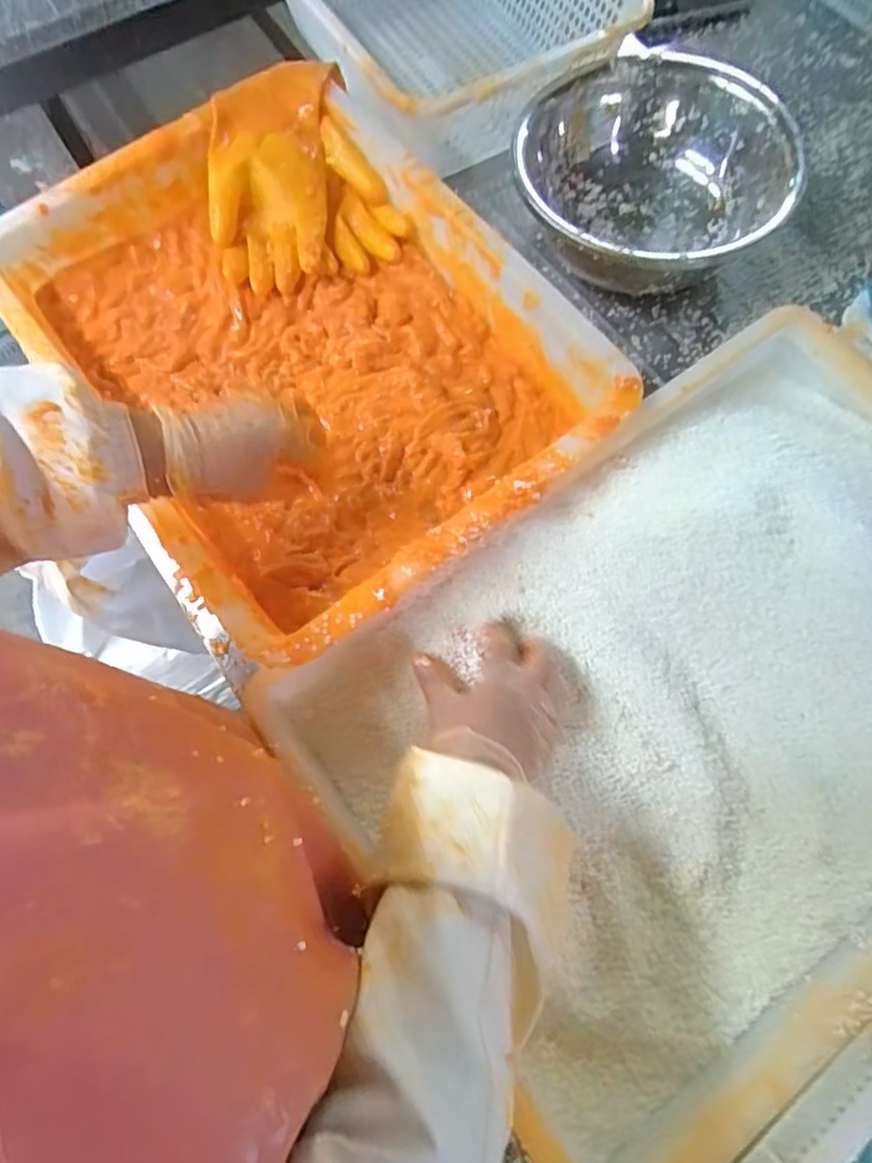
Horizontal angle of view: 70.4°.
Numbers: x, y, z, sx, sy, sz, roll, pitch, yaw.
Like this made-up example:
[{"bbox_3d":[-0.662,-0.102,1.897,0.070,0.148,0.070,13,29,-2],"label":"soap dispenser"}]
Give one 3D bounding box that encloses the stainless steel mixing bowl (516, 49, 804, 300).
[{"bbox_3d":[0.231,-0.429,0.683,0.276,0.114,0.272,0,72,0],"label":"stainless steel mixing bowl"}]

